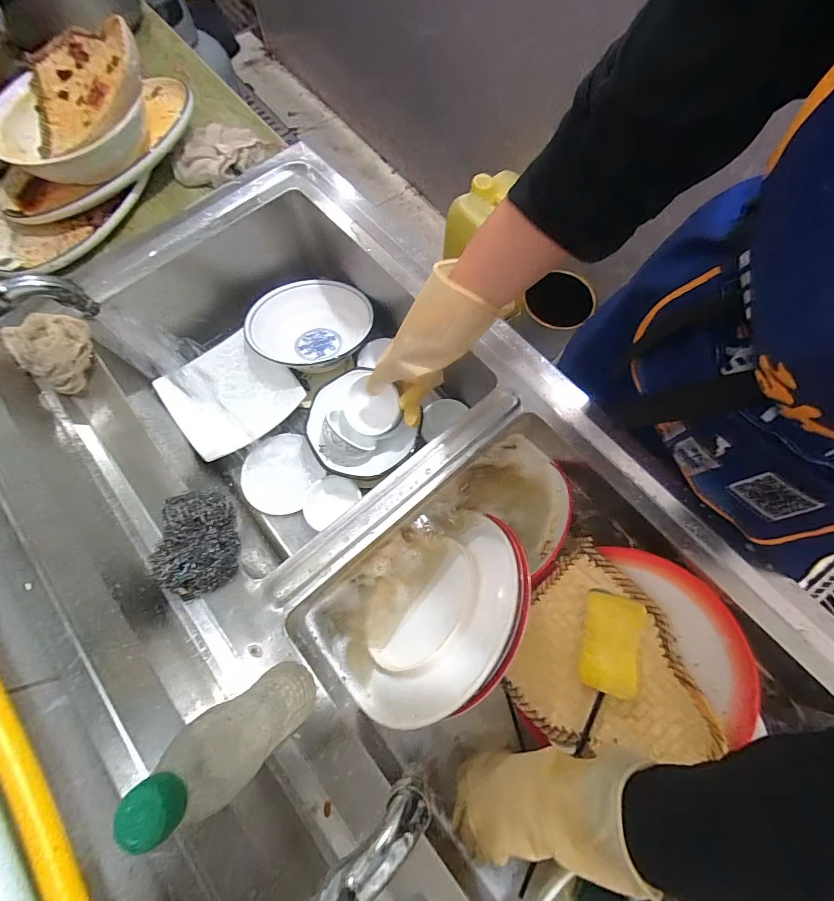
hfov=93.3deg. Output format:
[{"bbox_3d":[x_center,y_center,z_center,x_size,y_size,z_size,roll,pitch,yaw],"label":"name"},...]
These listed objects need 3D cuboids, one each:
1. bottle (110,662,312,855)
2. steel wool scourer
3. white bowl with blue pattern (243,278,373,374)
[{"bbox_3d":[-0.137,0.221,0.313,0.055,0.202,0.056,0,72,0],"label":"bottle"},{"bbox_3d":[-0.255,0.104,0.452,0.083,0.041,0.116,-21,74,-6],"label":"steel wool scourer"},{"bbox_3d":[-0.193,-0.244,0.759,0.220,0.073,0.193,13,73,4],"label":"white bowl with blue pattern"}]

